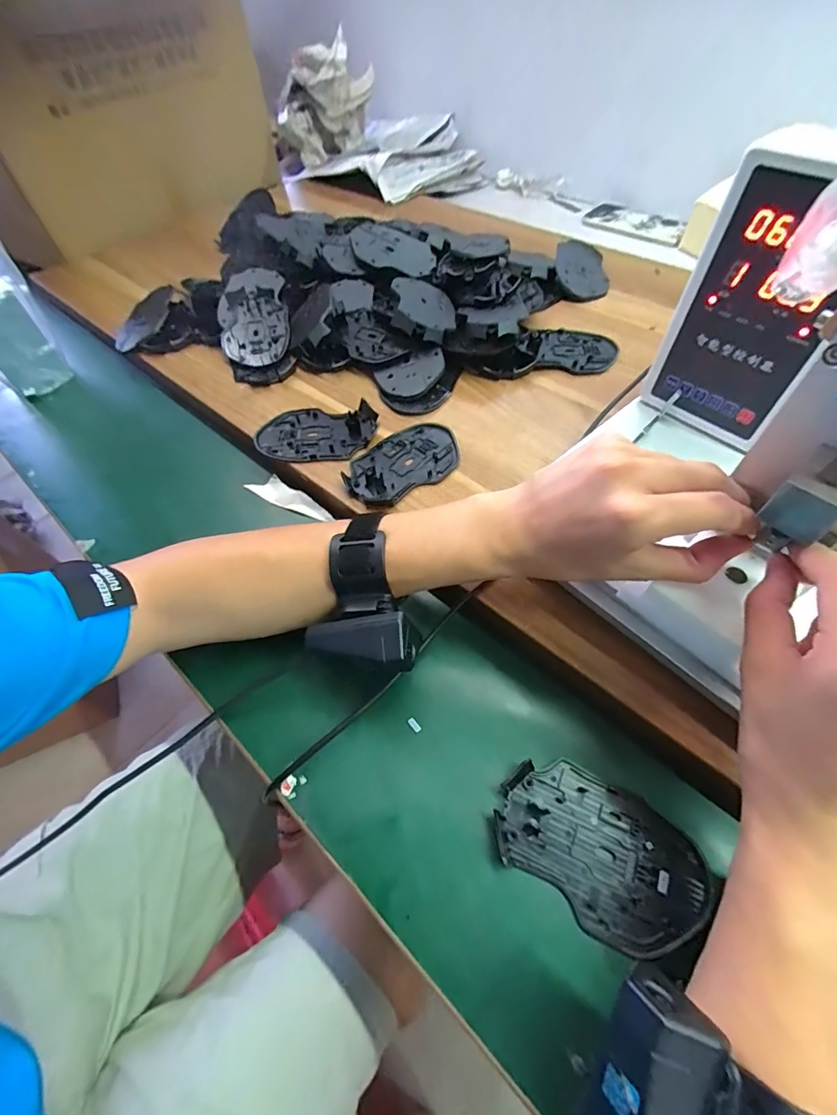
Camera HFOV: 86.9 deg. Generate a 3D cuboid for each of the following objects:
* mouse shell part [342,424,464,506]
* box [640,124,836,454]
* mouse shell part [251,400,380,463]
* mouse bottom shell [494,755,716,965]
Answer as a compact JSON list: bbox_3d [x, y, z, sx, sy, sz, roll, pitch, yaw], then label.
[{"bbox_3d":[-0.013,-0.088,0.399,0.114,0.009,0.070,-36,61,-19],"label":"mouse shell part"},{"bbox_3d":[0.238,-0.173,0.313,0.035,0.180,0.102,-33,60,-18],"label":"box"},{"bbox_3d":[-0.099,-0.122,0.424,0.114,0.011,0.070,2,56,4],"label":"mouse shell part"},{"bbox_3d":[0.103,0.168,0.254,0.112,0.010,0.073,22,60,17],"label":"mouse bottom shell"}]

